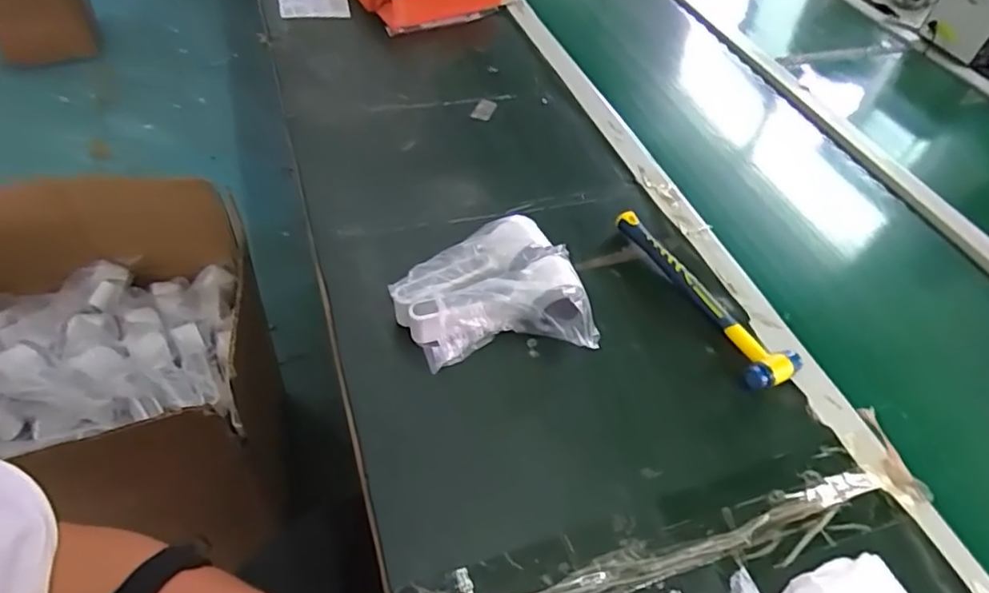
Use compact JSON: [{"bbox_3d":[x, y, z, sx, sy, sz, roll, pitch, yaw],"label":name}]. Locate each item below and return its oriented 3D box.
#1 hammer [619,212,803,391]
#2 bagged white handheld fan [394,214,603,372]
[{"bbox_3d":[0.217,-0.007,0.626,0.066,0.023,0.239,-16,53,-18],"label":"hammer"},{"bbox_3d":[-0.005,-0.004,0.591,0.182,0.070,0.134,-6,51,-10],"label":"bagged white handheld fan"}]

